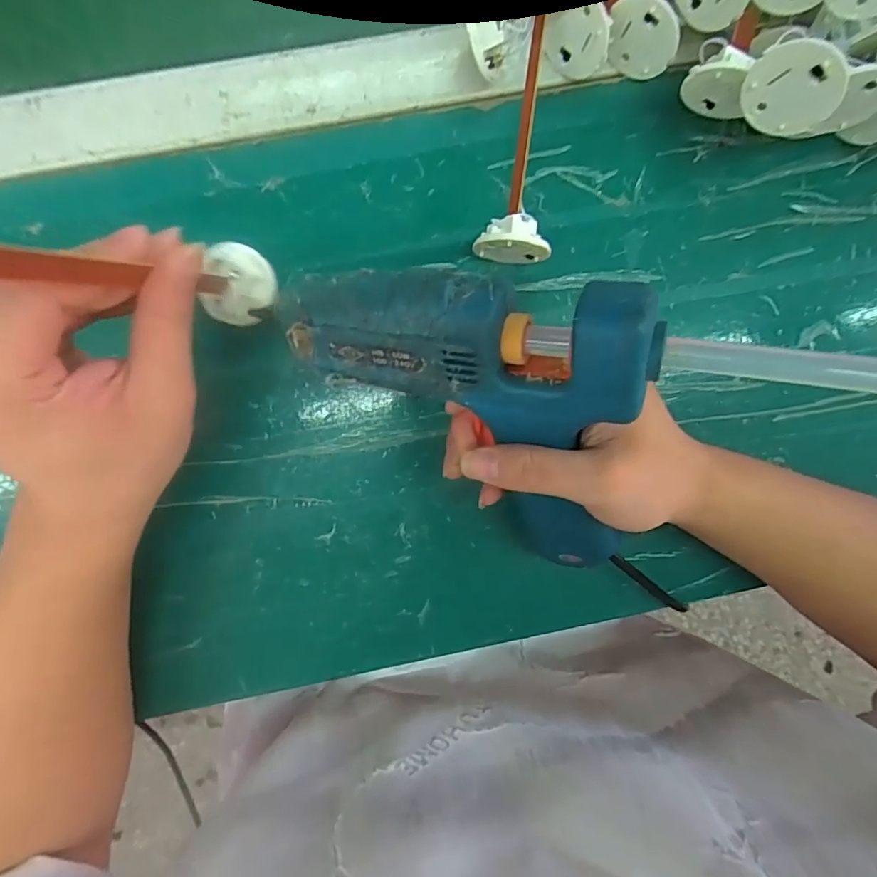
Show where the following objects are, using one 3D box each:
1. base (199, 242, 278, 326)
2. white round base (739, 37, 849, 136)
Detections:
[{"bbox_3d":[-0.098,-0.076,0.258,0.034,0.013,0.038,15,92,-5],"label":"base"},{"bbox_3d":[0.155,-0.152,0.230,0.039,0.037,0.004,22,67,30],"label":"white round base"}]

